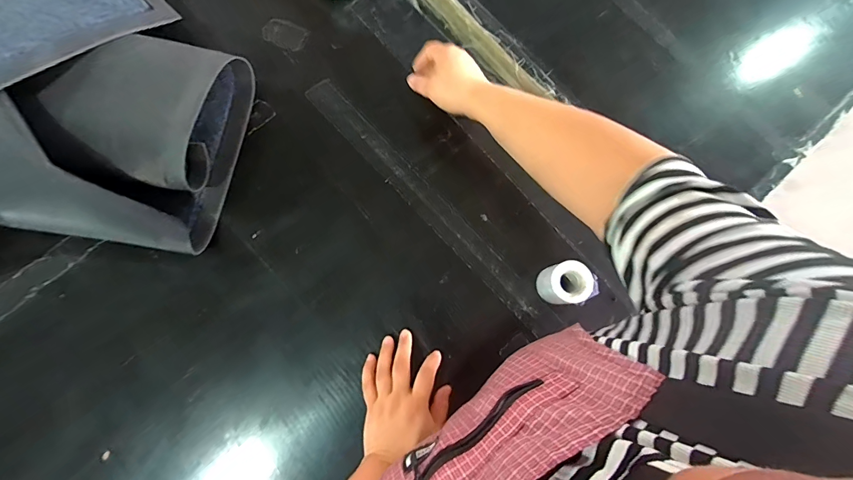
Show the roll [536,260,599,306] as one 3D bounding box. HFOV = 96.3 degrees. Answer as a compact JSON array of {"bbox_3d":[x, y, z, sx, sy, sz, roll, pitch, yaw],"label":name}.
[{"bbox_3d":[0.191,0.060,0.522,0.061,0.071,0.053,-6,78,-3],"label":"roll"}]

